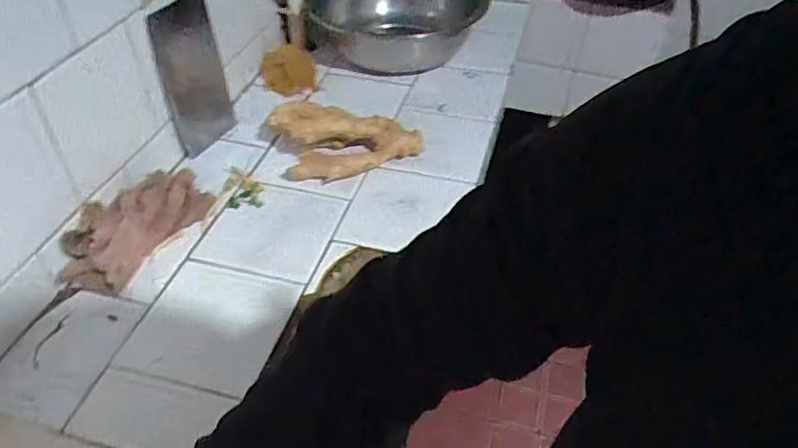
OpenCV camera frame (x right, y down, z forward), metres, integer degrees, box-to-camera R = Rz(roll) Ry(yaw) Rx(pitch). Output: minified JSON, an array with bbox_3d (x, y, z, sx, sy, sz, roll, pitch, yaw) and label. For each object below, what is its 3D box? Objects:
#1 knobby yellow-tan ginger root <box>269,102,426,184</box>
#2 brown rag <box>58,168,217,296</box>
[{"bbox_3d":[-0.072,-0.116,0.826,0.204,0.056,0.118,-4,44,-6],"label":"knobby yellow-tan ginger root"},{"bbox_3d":[-0.305,0.001,0.700,0.077,0.059,0.189,19,46,17],"label":"brown rag"}]

